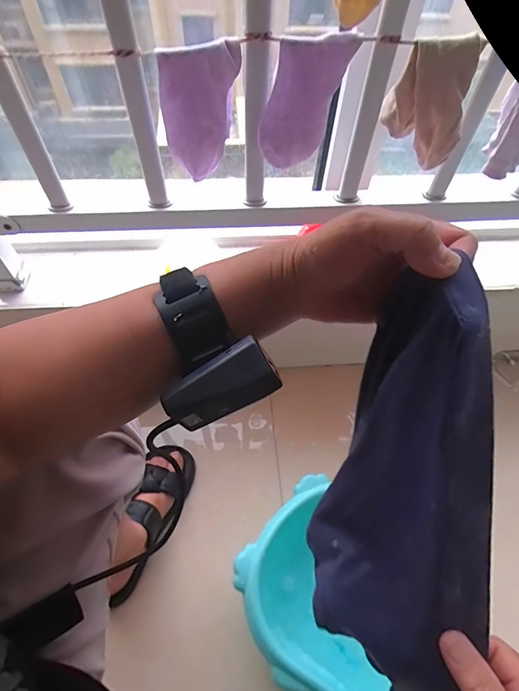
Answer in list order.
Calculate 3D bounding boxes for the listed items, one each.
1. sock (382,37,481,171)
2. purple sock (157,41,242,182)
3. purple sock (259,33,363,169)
[{"bbox_3d":[0.180,-0.257,0.422,0.082,0.114,0.028,4,57,0],"label":"sock"},{"bbox_3d":[-0.059,-0.237,0.409,0.075,0.123,0.027,2,57,-1],"label":"purple sock"},{"bbox_3d":[0.046,-0.249,0.408,0.083,0.115,0.019,-8,57,-8],"label":"purple sock"}]

